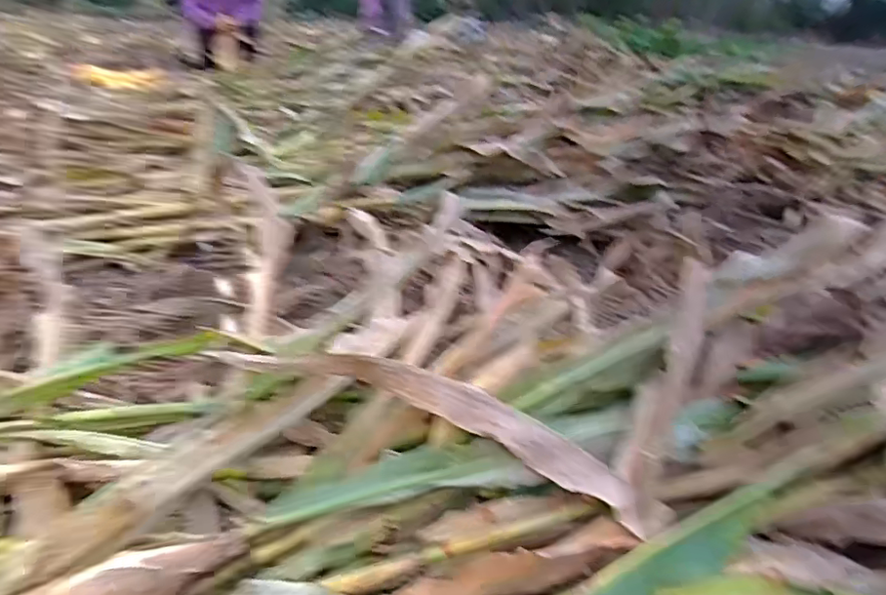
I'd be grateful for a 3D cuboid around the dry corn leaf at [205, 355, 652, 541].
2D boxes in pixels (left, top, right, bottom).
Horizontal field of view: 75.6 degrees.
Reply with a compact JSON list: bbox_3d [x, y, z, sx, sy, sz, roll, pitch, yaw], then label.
[{"bbox_3d":[-0.016,0.142,0.674,0.505,0.084,0.079,13,29,19],"label":"dry corn leaf"}]

